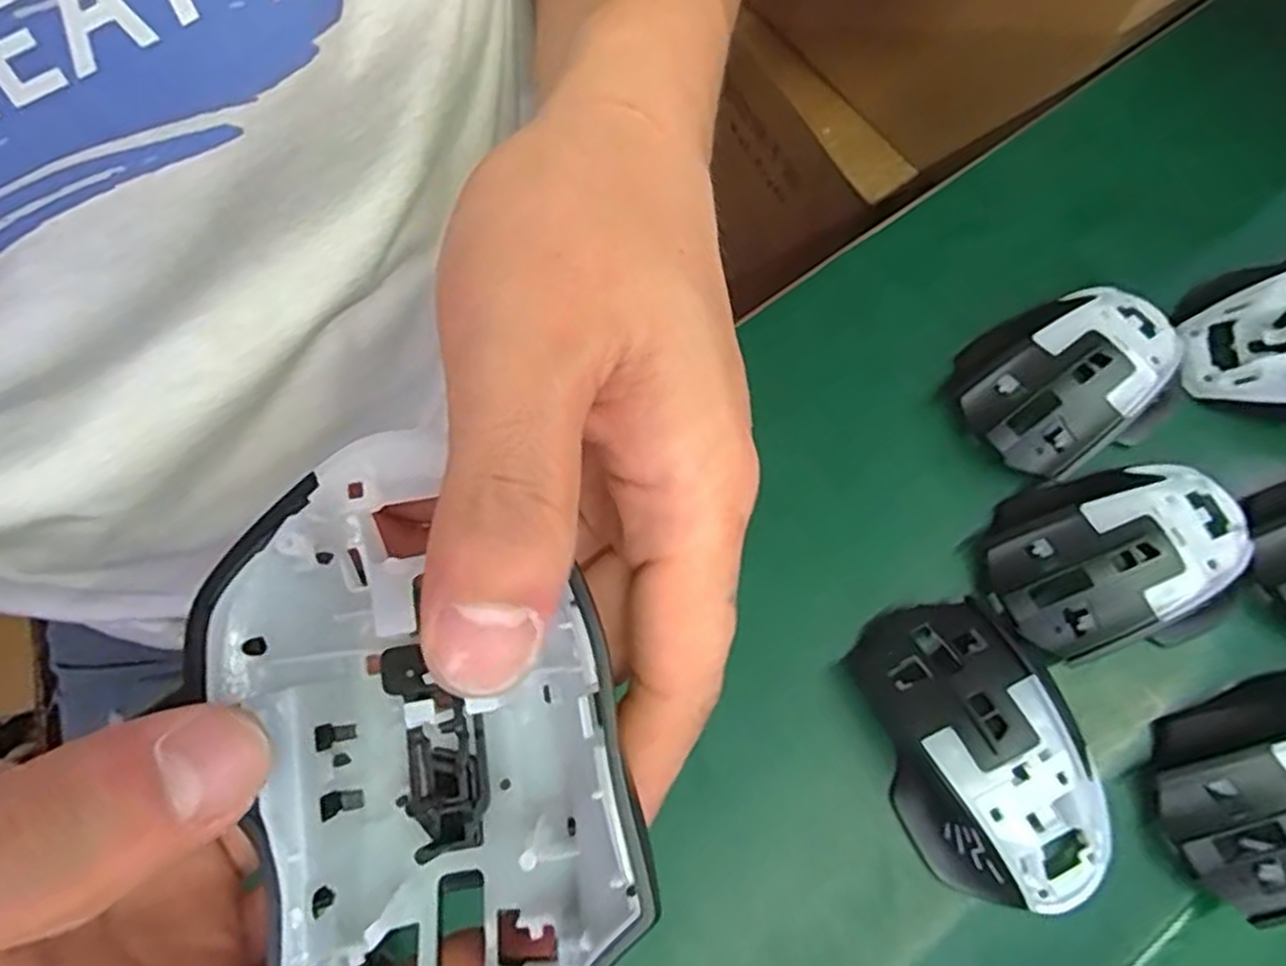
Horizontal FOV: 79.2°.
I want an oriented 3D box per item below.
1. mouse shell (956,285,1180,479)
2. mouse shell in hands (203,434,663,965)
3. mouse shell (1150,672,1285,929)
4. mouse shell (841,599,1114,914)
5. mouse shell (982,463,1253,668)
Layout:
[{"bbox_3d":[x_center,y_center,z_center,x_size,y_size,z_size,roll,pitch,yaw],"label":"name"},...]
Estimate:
[{"bbox_3d":[0.196,-0.048,0.350,0.100,0.035,0.071,-23,74,-7],"label":"mouse shell"},{"bbox_3d":[-0.039,0.051,0.153,0.069,0.037,0.111,-18,70,-5],"label":"mouse shell in hands"},{"bbox_3d":[0.244,0.112,0.290,0.095,0.030,0.071,-21,74,-7],"label":"mouse shell"},{"bbox_3d":[0.128,0.105,0.298,0.066,0.038,0.119,-21,74,-7],"label":"mouse shell"},{"bbox_3d":[0.201,0.030,0.320,0.106,0.032,0.071,-9,73,-3],"label":"mouse shell"}]

